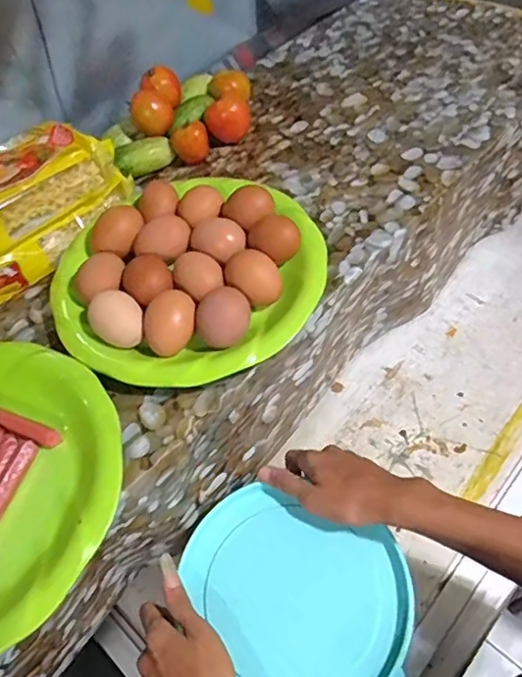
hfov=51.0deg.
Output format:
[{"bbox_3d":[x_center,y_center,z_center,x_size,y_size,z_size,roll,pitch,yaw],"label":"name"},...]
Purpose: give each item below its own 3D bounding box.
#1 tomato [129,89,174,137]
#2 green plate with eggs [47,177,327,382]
[{"bbox_3d":[-0.119,-0.248,0.594,0.043,0.036,0.036,-8,55,-1],"label":"tomato"},{"bbox_3d":[-0.065,-0.062,0.482,0.220,0.046,0.219,-2,55,3],"label":"green plate with eggs"}]

